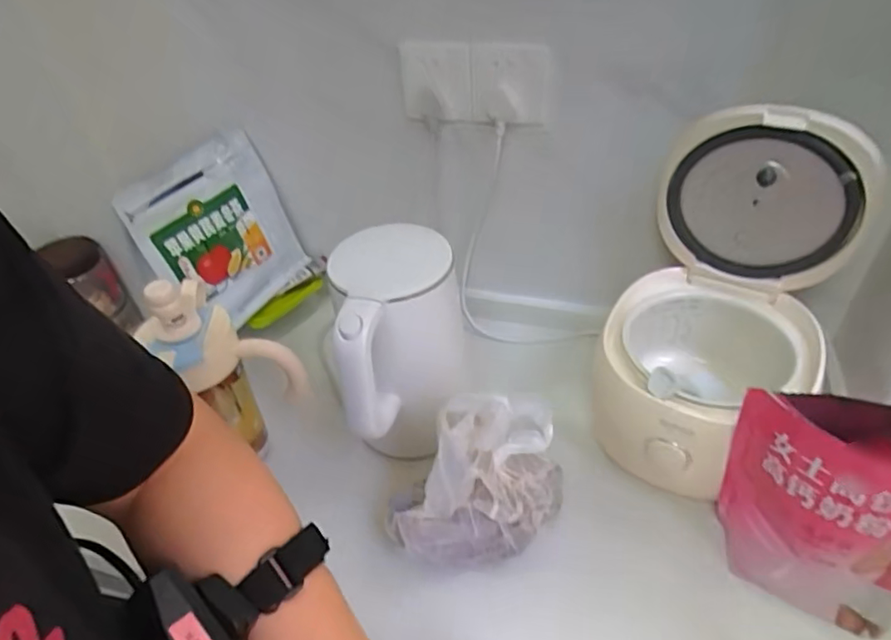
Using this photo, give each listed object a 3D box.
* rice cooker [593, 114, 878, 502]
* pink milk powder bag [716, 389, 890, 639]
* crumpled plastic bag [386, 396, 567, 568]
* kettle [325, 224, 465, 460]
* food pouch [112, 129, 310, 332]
[{"bbox_3d":[0.287,-0.012,0.582,0.196,0.331,0.257,17,46,24],"label":"rice cooker"},{"bbox_3d":[0.334,0.166,0.482,0.178,0.216,0.065,19,47,26],"label":"pink milk powder bag"},{"bbox_3d":[0.033,0.153,0.541,0.180,0.158,0.081,-20,43,-15],"label":"crumpled plastic bag"},{"bbox_3d":[-0.048,0.051,0.634,0.123,0.247,0.176,-2,41,5],"label":"kettle"},{"bbox_3d":[-0.310,-0.125,0.807,0.022,0.234,0.240,0,38,30],"label":"food pouch"}]

